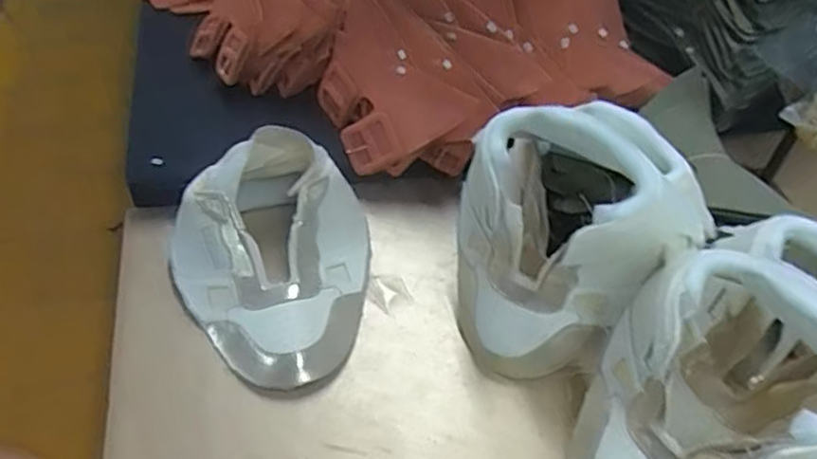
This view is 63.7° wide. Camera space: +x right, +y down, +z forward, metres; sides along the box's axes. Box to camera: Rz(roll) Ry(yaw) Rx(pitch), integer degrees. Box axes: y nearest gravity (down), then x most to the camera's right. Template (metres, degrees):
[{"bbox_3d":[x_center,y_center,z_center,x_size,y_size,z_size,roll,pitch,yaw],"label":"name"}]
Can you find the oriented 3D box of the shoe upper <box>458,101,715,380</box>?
[{"bbox_3d":[0.123,0.002,0.489,0.159,0.191,0.132,0,49,-2],"label":"shoe upper"}]

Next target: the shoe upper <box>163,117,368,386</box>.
[{"bbox_3d":[-0.115,0.019,0.524,0.160,0.100,0.186,1,49,-2],"label":"shoe upper"}]

